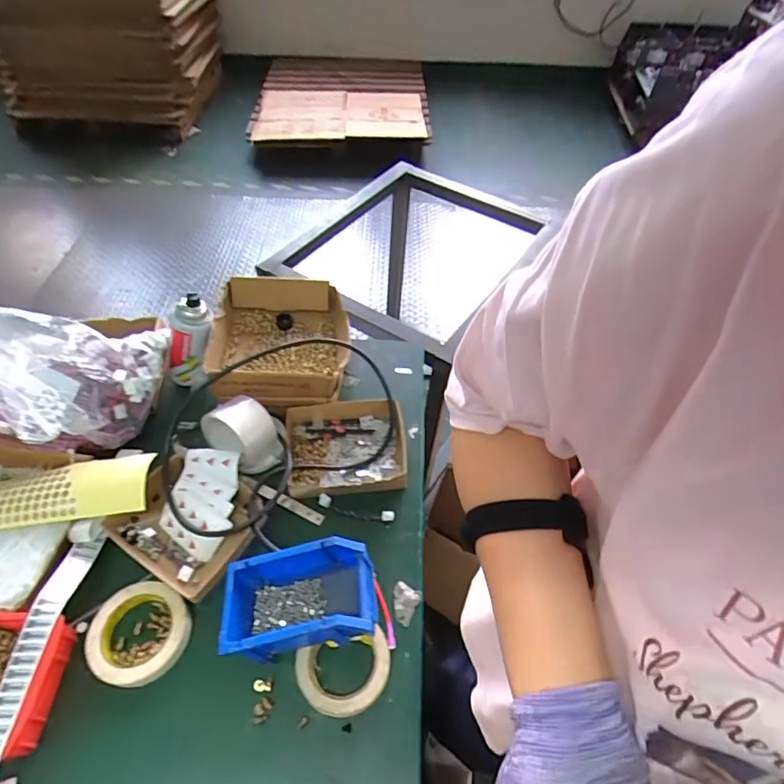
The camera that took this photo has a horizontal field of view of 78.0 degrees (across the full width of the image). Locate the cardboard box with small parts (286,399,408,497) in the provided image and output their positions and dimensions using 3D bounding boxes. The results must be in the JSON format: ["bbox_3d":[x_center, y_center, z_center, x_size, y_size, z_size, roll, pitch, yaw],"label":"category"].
[{"bbox_3d":[-0.070,0.085,0.734,0.176,0.045,0.145,-3,50,-5],"label":"cardboard box with small parts"}]

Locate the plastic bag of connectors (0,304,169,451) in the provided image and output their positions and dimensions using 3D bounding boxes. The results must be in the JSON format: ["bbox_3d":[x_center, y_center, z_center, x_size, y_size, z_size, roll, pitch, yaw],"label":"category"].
[{"bbox_3d":[-0.511,-0.037,0.700,0.289,0.146,0.229,14,51,9],"label":"plastic bag of connectors"}]

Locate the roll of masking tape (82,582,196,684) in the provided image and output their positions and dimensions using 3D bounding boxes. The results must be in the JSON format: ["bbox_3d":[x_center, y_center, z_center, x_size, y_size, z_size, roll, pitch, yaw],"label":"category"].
[{"bbox_3d":[-0.302,0.288,0.578,0.121,0.033,0.108,2,50,-1],"label":"roll of masking tape"}]

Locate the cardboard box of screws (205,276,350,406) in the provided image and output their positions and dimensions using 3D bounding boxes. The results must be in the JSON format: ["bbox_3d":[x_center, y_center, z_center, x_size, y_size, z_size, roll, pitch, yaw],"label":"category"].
[{"bbox_3d":[-0.179,-0.091,0.791,0.200,0.074,0.221,-2,50,-4],"label":"cardboard box of screws"}]

